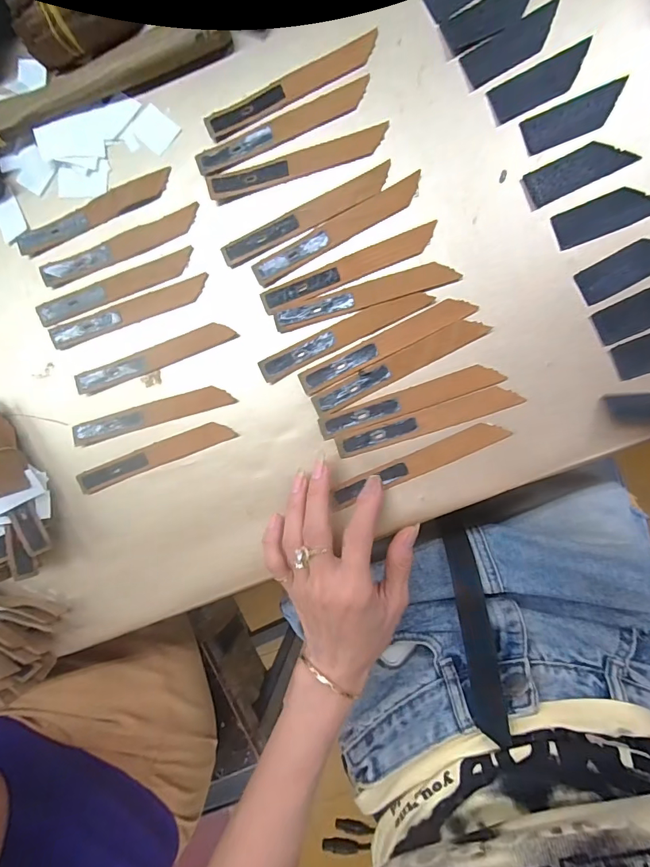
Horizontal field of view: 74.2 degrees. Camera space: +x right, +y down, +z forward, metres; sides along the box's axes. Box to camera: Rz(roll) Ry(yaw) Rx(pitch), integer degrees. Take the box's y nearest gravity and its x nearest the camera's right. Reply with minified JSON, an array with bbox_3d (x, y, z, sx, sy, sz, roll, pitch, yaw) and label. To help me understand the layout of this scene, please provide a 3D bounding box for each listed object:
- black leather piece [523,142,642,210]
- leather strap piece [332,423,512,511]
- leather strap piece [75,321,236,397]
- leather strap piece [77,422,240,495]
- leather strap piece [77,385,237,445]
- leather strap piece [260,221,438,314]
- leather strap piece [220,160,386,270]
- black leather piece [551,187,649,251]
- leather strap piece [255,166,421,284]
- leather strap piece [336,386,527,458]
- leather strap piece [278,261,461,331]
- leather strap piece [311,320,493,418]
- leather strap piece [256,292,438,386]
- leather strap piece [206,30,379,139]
[{"bbox_3d":[0.161,-0.167,0.271,0.063,0.004,0.022,-24,91,8],"label":"black leather piece"},{"bbox_3d":[0.063,0.021,0.297,0.123,0.004,0.017,-24,91,9],"label":"leather strap piece"},{"bbox_3d":[-0.124,-0.055,0.312,0.122,0.007,0.017,-20,92,7],"label":"leather strap piece"},{"bbox_3d":[-0.126,0.017,0.317,0.122,0.004,0.017,-21,92,7],"label":"leather strap piece"},{"bbox_3d":[-0.128,-0.013,0.315,0.122,0.006,0.016,-16,92,7],"label":"leather strap piece"},{"bbox_3d":[0.016,-0.111,0.292,0.123,0.004,0.017,-20,92,7],"label":"leather strap piece"},{"bbox_3d":[-0.013,-0.148,0.293,0.124,0.004,0.016,-24,91,8],"label":"leather strap piece"},{"bbox_3d":[0.180,-0.139,0.273,0.064,0.004,0.023,-20,92,7],"label":"black leather piece"},{"bbox_3d":[0.007,-0.137,0.291,0.124,0.004,0.016,-27,91,8],"label":"leather strap piece"},{"bbox_3d":[0.068,-0.009,0.292,0.123,0.004,0.016,-18,92,7],"label":"leather strap piece"},{"bbox_3d":[0.026,-0.094,0.293,0.123,0.005,0.017,-15,92,7],"label":"leather strap piece"},{"bbox_3d":[0.049,-0.046,0.292,0.124,0.004,0.018,-28,91,8],"label":"leather strap piece"},{"bbox_3d":[0.012,-0.070,0.296,0.123,0.005,0.019,-25,91,8],"label":"leather strap piece"},{"bbox_3d":[-0.023,-0.231,0.287,0.122,0.004,0.017,-23,91,7],"label":"leather strap piece"}]

